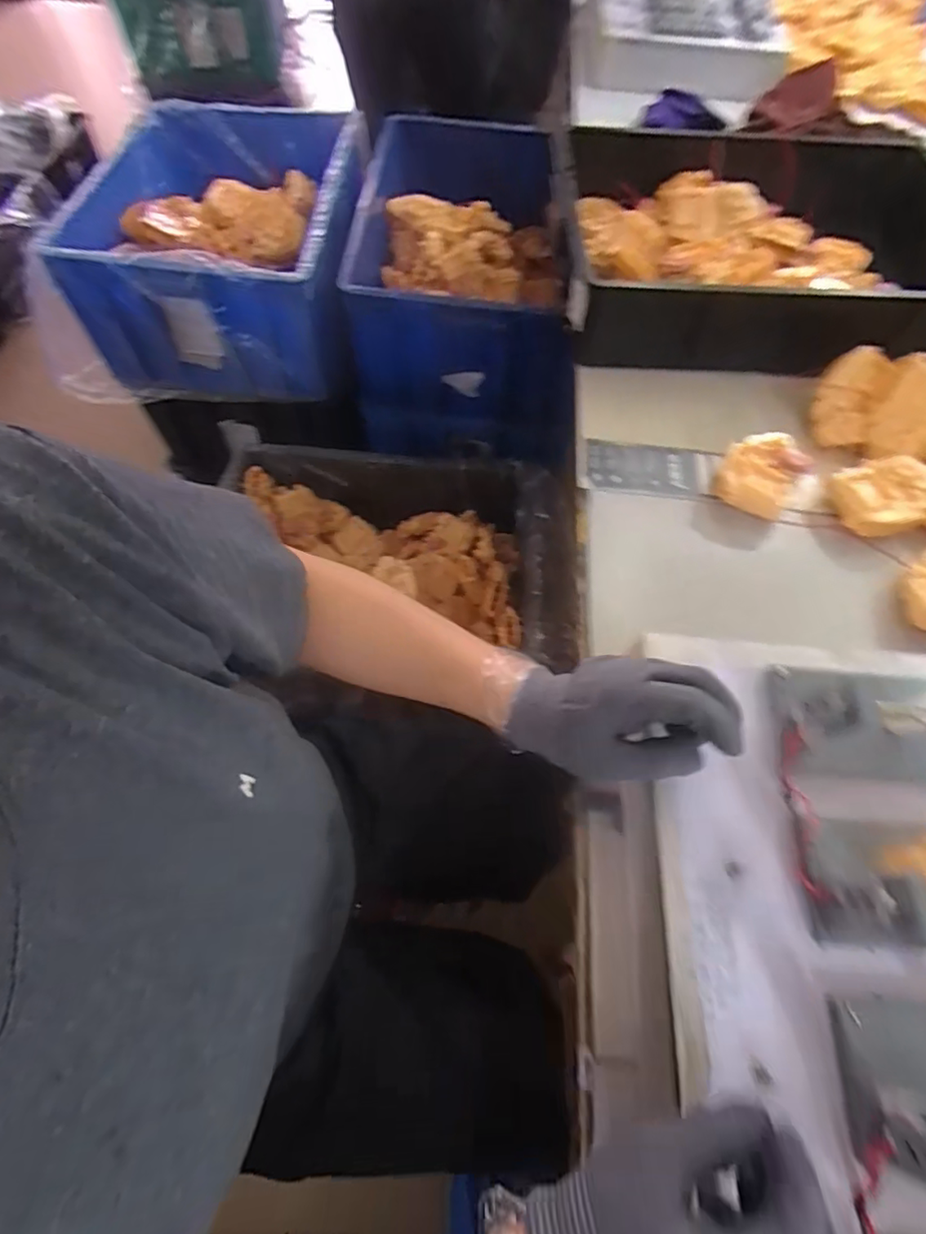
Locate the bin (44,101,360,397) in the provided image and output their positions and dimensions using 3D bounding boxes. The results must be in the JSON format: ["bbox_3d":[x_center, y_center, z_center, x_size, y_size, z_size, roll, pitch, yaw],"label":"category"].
[{"bbox_3d":[-0.414,-0.668,1.034,0.446,0.235,0.536,0,62,-3],"label":"bin"}]

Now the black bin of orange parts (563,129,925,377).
[{"bbox_3d":[0.380,-0.441,0.686,0.536,0.096,0.365,5,61,0],"label":"black bin of orange parts"}]

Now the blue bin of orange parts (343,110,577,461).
[{"bbox_3d":[-0.003,-0.616,1.058,0.364,0.281,0.572,1,62,-2],"label":"blue bin of orange parts"}]

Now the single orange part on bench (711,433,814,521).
[{"bbox_3d":[0.292,-0.141,0.556,0.073,0.029,0.099,39,67,17],"label":"single orange part on bench"}]

